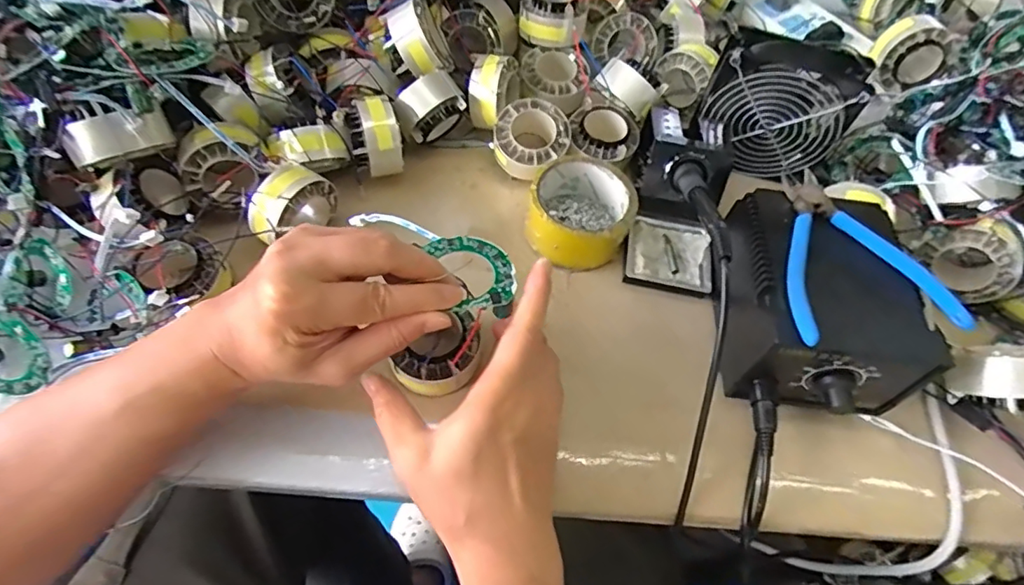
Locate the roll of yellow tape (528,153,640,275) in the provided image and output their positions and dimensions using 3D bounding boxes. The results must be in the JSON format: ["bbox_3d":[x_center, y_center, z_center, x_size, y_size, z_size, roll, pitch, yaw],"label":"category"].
[{"bbox_3d":[0.056,-0.068,0.465,0.083,0.048,0.088,2,57,-2],"label":"roll of yellow tape"}]

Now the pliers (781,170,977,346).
[{"bbox_3d":[0.224,-0.029,0.374,0.114,0.012,0.133,-4,58,-6],"label":"pliers"}]

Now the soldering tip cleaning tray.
[{"bbox_3d":[0.130,-0.031,0.458,0.072,0.013,0.064,8,57,1],"label":"soldering tip cleaning tray"}]

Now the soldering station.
[{"bbox_3d":[0.222,0.004,0.397,0.121,0.084,0.149,9,57,2],"label":"soldering station"}]

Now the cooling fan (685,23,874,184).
[{"bbox_3d":[0.231,-0.165,0.490,0.125,0.099,0.056,13,58,5],"label":"cooling fan"}]

